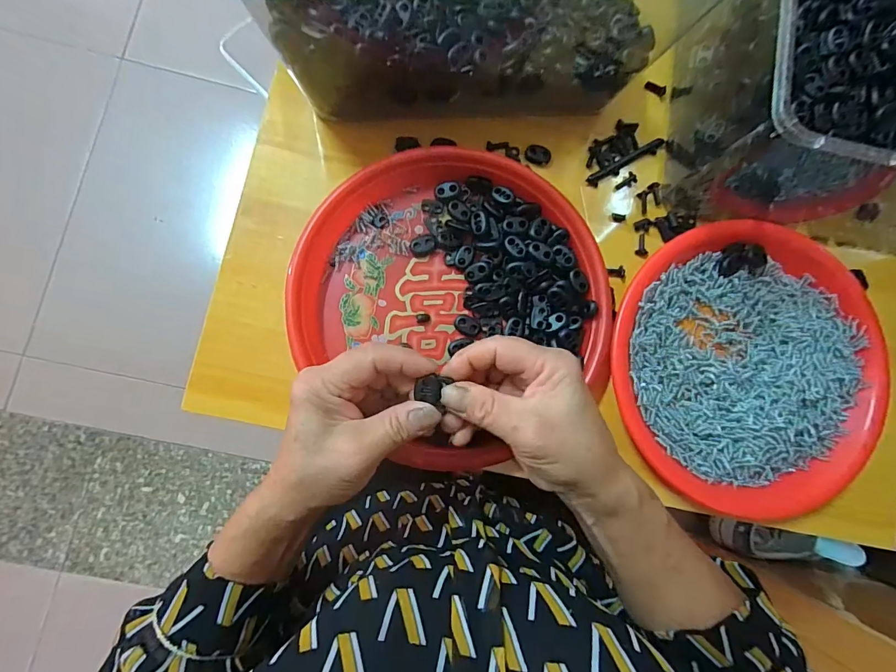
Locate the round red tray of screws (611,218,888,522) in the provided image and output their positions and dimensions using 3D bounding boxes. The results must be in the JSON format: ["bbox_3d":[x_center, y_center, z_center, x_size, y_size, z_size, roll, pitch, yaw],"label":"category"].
[{"bbox_3d":[0.240,0.027,0.340,0.220,0.026,0.228,1,84,-5],"label":"round red tray of screws"}]

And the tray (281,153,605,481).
[{"bbox_3d":[0.002,-0.033,0.327,0.220,0.034,0.229,1,84,-5],"label":"tray"}]

